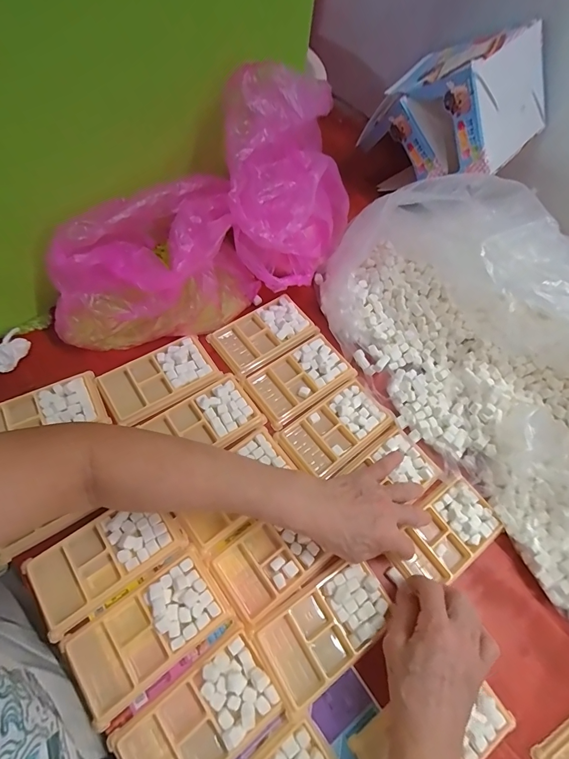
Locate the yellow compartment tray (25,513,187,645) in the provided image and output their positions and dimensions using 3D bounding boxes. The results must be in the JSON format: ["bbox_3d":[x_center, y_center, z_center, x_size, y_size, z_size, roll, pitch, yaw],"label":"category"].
[{"bbox_3d":[-0.177,0.175,0.381,0.136,0.012,0.077,-31,68,-20],"label":"yellow compartment tray"}]

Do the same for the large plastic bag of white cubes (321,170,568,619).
[{"bbox_3d":[0.309,-0.022,0.435,0.304,0.170,0.564,-27,69,-19],"label":"large plastic bag of white cubes"}]

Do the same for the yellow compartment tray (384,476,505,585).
[{"bbox_3d":[0.180,0.175,0.421,0.128,0.016,0.069,-35,70,-18],"label":"yellow compartment tray"}]

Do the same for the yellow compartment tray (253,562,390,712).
[{"bbox_3d":[0.043,0.240,0.371,0.126,0.021,0.073,-26,67,-18],"label":"yellow compartment tray"}]

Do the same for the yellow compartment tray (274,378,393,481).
[{"bbox_3d":[0.064,0.062,0.471,0.132,0.012,0.078,-33,69,-21],"label":"yellow compartment tray"}]

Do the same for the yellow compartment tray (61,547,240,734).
[{"bbox_3d":[-0.125,0.233,0.354,0.137,0.015,0.078,-32,69,-20],"label":"yellow compartment tray"}]

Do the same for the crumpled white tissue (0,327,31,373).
[{"bbox_3d":[-0.340,-0.031,0.470,0.052,0.031,0.032,-38,71,-22],"label":"crumpled white tissue"}]

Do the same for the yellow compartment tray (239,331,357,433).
[{"bbox_3d":[0.020,-0.002,0.501,0.137,0.012,0.082,-32,69,-21],"label":"yellow compartment tray"}]

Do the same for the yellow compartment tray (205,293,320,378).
[{"bbox_3d":[-0.028,-0.060,0.532,0.135,0.023,0.080,-31,69,-20],"label":"yellow compartment tray"}]

